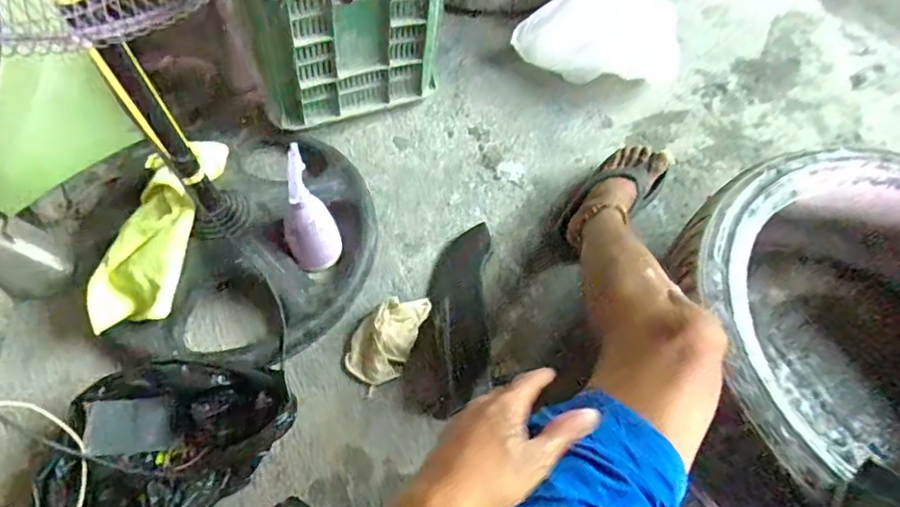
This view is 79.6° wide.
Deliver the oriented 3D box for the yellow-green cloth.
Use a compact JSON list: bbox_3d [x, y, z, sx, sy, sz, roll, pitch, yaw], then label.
[{"bbox_3d":[-0.462,-0.049,0.868,0.119,0.117,0.342,8,60,2],"label":"yellow-green cloth"}]

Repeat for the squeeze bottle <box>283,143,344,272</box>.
[{"bbox_3d":[-0.226,-0.058,0.841,0.085,0.195,0.090,-40,69,-22],"label":"squeeze bottle"}]

